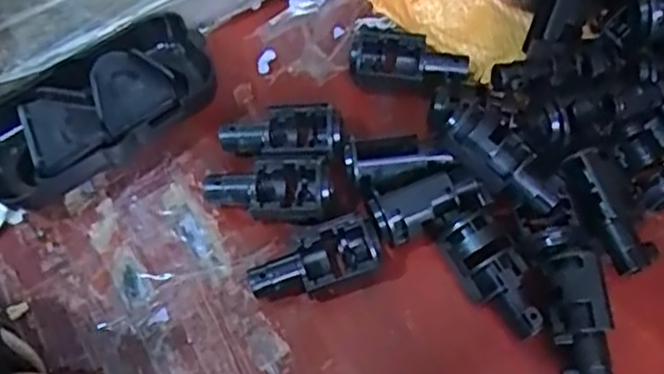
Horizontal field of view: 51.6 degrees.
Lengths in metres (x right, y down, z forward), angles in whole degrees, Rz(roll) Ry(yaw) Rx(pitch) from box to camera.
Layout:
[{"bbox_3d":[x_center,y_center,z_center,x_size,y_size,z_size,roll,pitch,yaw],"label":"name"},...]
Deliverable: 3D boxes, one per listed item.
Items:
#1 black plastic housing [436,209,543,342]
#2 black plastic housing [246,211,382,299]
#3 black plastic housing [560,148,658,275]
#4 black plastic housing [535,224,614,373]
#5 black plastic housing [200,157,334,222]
[{"bbox_3d":[0.063,0.034,0.267,0.025,0.017,0.051,-31,82,-11],"label":"black plastic housing"},{"bbox_3d":[-0.007,0.031,0.277,0.052,0.021,0.024,-18,63,-5],"label":"black plastic housing"},{"bbox_3d":[0.109,0.011,0.276,0.020,0.014,0.050,-22,78,-7],"label":"black plastic housing"},{"bbox_3d":[0.092,0.047,0.261,0.020,0.026,0.060,-7,63,0],"label":"black plastic housing"},{"bbox_3d":[-0.027,0.002,0.292,0.054,0.023,0.025,5,64,6],"label":"black plastic housing"}]

